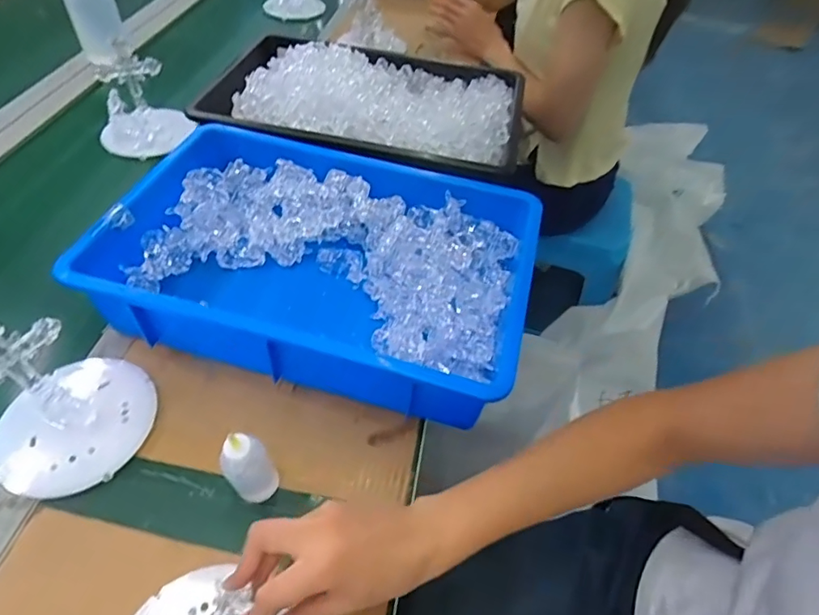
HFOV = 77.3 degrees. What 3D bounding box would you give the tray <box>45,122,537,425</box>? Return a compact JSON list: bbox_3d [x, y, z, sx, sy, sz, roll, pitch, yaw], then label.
[{"bbox_3d":[-0.088,-0.047,0.542,0.410,0.094,0.276,14,49,8],"label":"tray"}]

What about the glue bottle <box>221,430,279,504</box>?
[{"bbox_3d":[-0.121,0.125,0.393,0.034,0.092,0.026,-20,53,-20],"label":"glue bottle"}]

